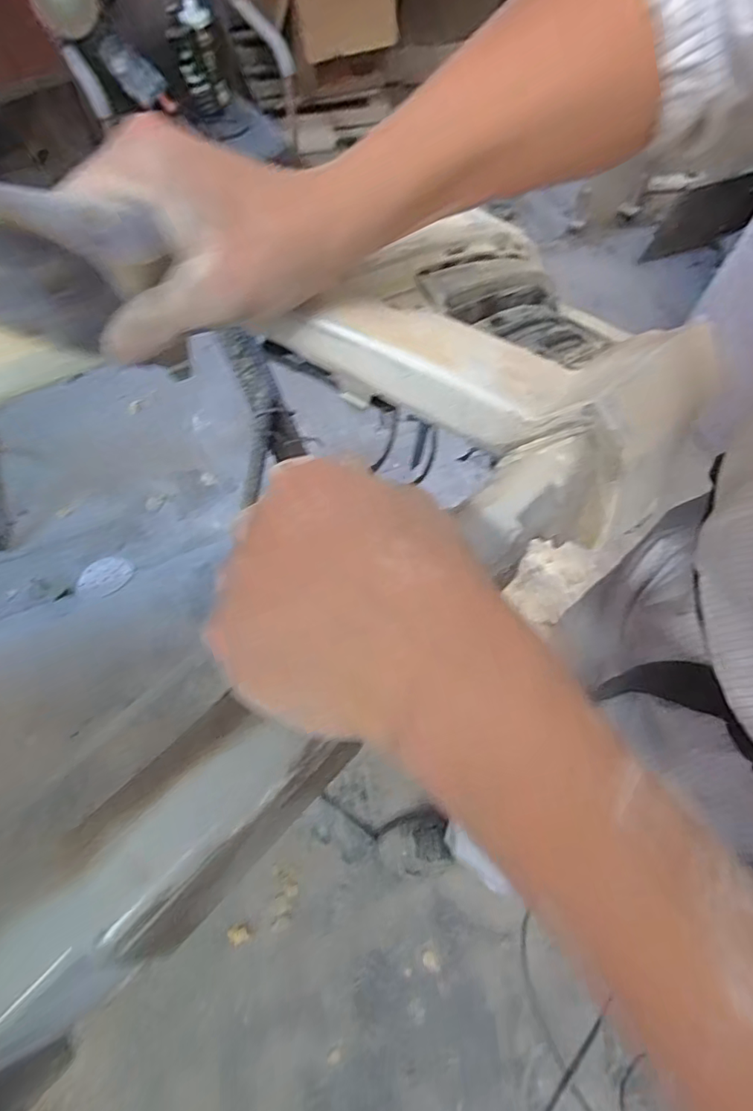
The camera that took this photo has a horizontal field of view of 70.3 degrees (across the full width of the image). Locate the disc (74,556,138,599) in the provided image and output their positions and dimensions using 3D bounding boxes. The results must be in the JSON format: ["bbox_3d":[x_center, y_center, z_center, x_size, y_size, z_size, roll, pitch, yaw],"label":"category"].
[{"bbox_3d":[-0.715,0.055,1.410,0.140,0.010,0.112,-25,67,-15],"label":"disc"}]

